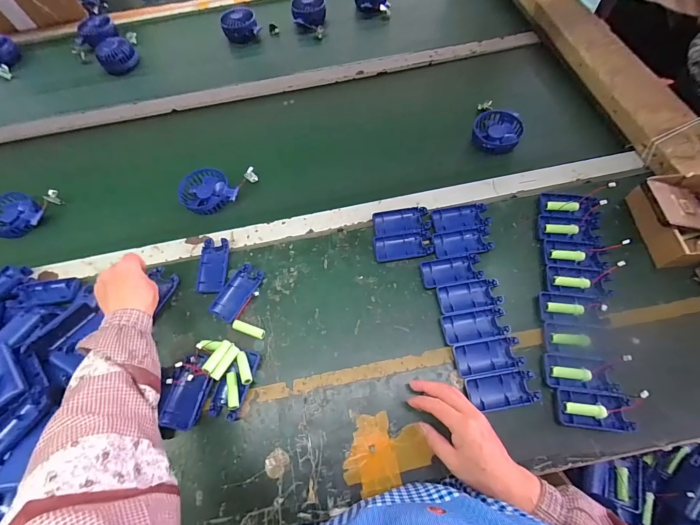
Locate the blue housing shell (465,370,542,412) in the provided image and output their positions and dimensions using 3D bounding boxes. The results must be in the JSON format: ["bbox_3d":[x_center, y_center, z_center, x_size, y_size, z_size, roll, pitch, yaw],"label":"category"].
[{"bbox_3d":[0.207,0.174,0.454,0.087,0.020,0.044,-11,64,-1],"label":"blue housing shell"}]

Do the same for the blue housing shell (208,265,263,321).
[{"bbox_3d":[-0.180,0.047,0.535,0.046,0.011,0.094,26,69,15],"label":"blue housing shell"}]

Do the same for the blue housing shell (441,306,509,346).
[{"bbox_3d":[0.183,0.094,0.492,0.089,0.020,0.043,-9,64,-1],"label":"blue housing shell"}]

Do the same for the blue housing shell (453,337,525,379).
[{"bbox_3d":[0.196,0.134,0.473,0.087,0.018,0.046,-9,64,-1],"label":"blue housing shell"}]

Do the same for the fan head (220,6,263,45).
[{"bbox_3d":[-0.279,-0.604,0.853,0.094,0.064,0.076,-26,66,-9],"label":"fan head"}]

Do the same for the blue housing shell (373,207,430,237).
[{"bbox_3d":[0.087,-0.071,0.569,0.093,0.013,0.045,-8,64,0],"label":"blue housing shell"}]

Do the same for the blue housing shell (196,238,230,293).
[{"bbox_3d":[-0.228,0.003,0.553,0.048,0.013,0.094,-4,64,2],"label":"blue housing shell"}]

